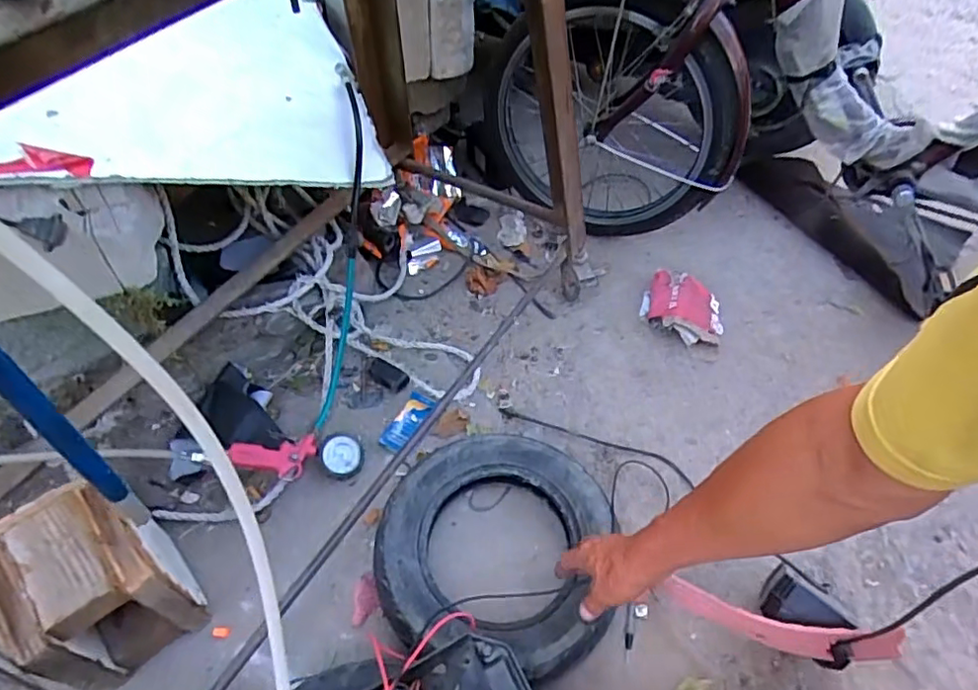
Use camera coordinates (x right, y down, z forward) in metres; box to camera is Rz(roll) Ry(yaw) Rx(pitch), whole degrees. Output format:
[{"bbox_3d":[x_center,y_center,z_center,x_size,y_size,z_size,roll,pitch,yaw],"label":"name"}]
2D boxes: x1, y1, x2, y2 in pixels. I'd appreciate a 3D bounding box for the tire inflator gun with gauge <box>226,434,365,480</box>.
[{"bbox_3d":[-0.283,0.165,0.877,0.186,0.033,0.058,3,49,-22],"label":"tire inflator gun with gauge"}]

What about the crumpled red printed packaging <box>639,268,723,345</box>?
[{"bbox_3d":[0.372,-0.071,1.129,0.148,0.057,0.151,1,51,-2],"label":"crumpled red printed packaging"}]

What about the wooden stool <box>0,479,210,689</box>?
[{"bbox_3d":[-0.462,0.287,0.702,0.143,0.195,0.159,-34,60,-26],"label":"wooden stool"}]

